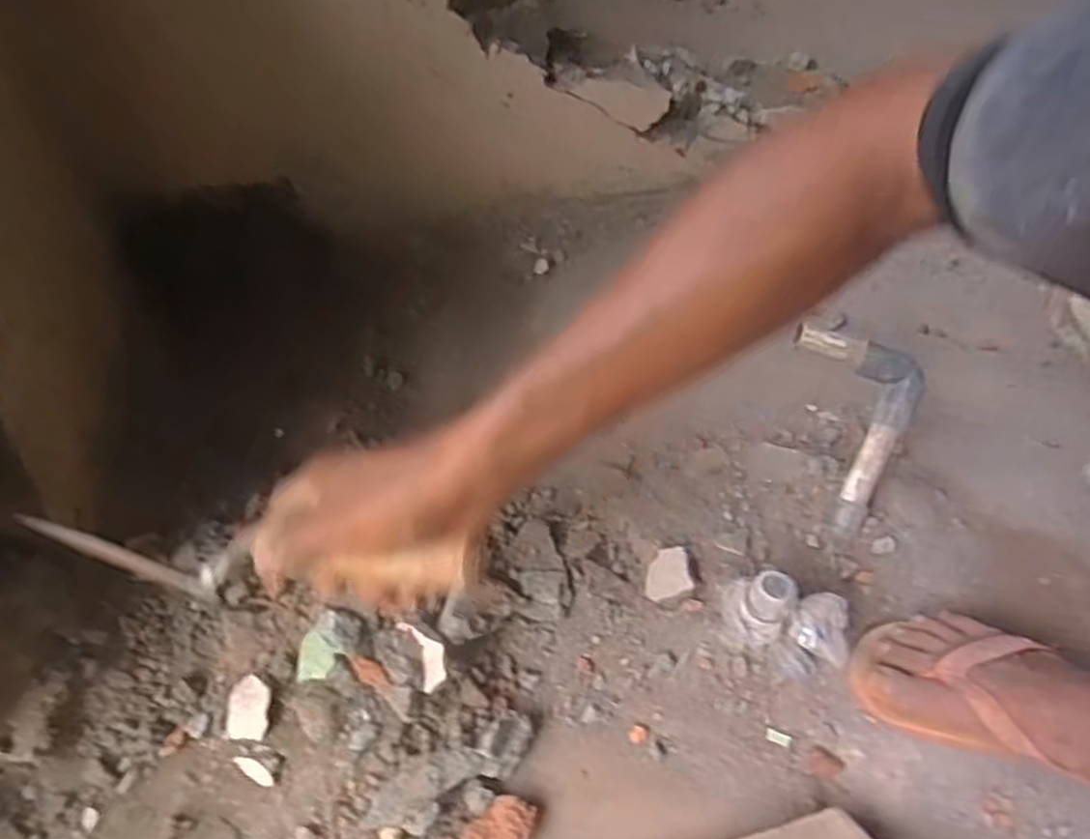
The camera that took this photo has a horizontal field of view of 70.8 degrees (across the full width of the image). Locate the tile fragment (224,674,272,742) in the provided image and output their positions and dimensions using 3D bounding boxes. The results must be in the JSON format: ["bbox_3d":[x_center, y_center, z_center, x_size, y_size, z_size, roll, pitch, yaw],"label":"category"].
[{"bbox_3d":[-0.195,0.190,0.505,0.028,0.004,0.041,6,88,11],"label":"tile fragment"}]

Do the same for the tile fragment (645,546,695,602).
[{"bbox_3d":[0.093,0.117,0.586,0.036,0.007,0.045,-23,35,18],"label":"tile fragment"}]

